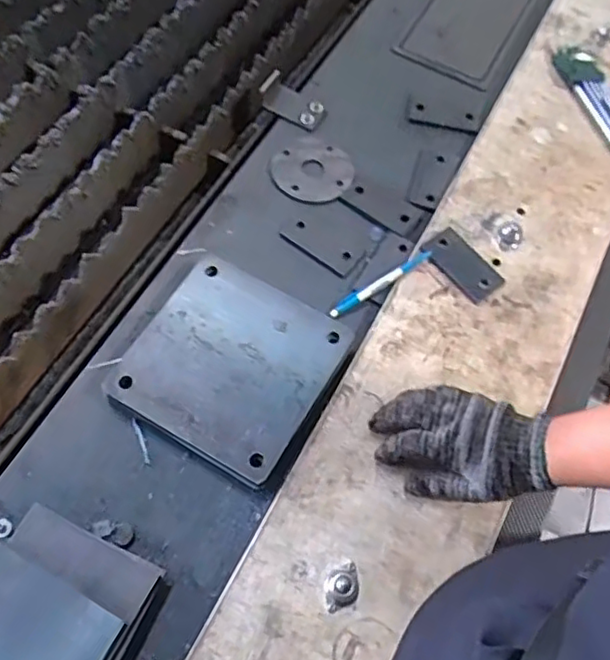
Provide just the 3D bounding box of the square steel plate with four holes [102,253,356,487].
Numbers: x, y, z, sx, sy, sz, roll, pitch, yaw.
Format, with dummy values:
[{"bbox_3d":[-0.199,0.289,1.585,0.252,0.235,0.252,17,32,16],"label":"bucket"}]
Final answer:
[{"bbox_3d":[-0.079,0.033,0.682,0.198,0.024,0.202,28,64,12],"label":"square steel plate with four holes"}]

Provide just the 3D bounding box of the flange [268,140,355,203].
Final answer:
[{"bbox_3d":[0.011,-0.216,0.838,0.106,0.007,0.102,1,61,-2],"label":"flange"}]

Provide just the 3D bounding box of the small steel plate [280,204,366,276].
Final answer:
[{"bbox_3d":[0.021,-0.113,0.788,0.104,0.006,0.054,34,65,15],"label":"small steel plate"}]

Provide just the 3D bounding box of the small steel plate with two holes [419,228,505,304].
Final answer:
[{"bbox_3d":[0.188,-0.079,0.759,0.052,0.005,0.100,-34,68,-19],"label":"small steel plate with two holes"}]

